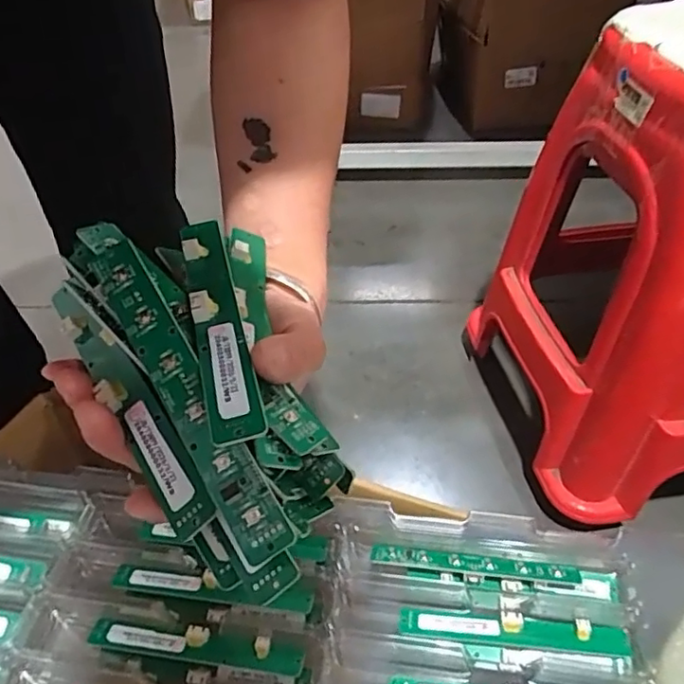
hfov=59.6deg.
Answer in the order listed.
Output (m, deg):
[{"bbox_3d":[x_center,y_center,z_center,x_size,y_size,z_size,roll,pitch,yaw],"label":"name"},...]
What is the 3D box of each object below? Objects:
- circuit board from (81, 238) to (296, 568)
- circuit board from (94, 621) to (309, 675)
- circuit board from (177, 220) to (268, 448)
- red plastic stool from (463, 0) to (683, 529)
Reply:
[{"bbox_3d":[-0.061,0.017,0.225,0.019,0.009,0.140,-26,70,-22],"label":"circuit board"},{"bbox_3d":[-0.094,0.194,0.381,0.137,0.011,0.021,3,44,5],"label":"circuit board"},{"bbox_3d":[-0.052,-0.011,0.242,0.020,0.009,0.128,-13,46,-9],"label":"circuit board"},{"bbox_3d":[0.416,-0.085,0.719,0.328,0.516,0.319,-7,44,-6],"label":"red plastic stool"}]

